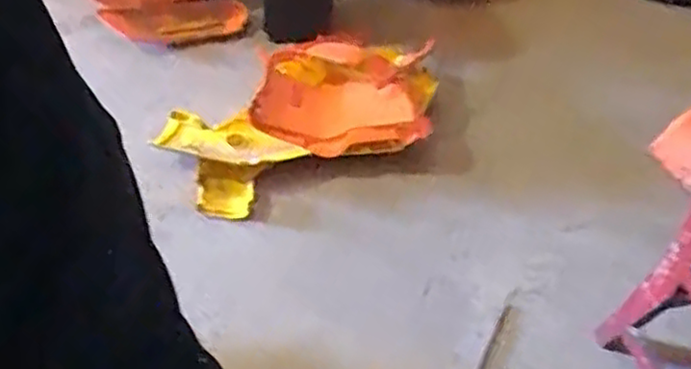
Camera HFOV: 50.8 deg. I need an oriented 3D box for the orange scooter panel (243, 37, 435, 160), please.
[{"bbox_3d":[-0.005,-0.184,1.420,0.321,0.083,0.277,9,46,1],"label":"orange scooter panel"}]

